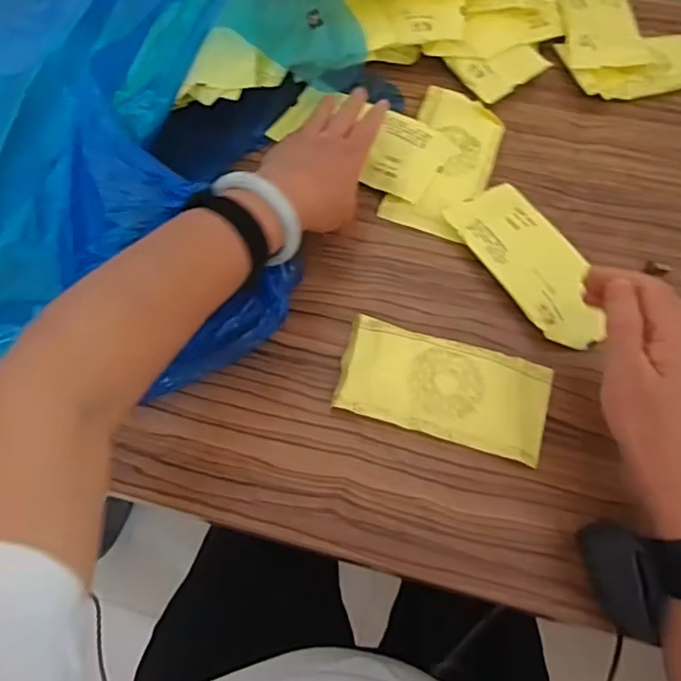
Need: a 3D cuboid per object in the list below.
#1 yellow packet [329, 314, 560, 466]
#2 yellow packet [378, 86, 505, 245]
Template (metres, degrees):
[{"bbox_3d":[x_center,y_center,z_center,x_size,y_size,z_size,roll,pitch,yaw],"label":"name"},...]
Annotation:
[{"bbox_3d":[0.083,0.036,0.490,0.164,0.014,0.082,15,64,6],"label":"yellow packet"},{"bbox_3d":[0.103,-0.174,0.593,0.086,0.017,0.172,19,65,8],"label":"yellow packet"}]

